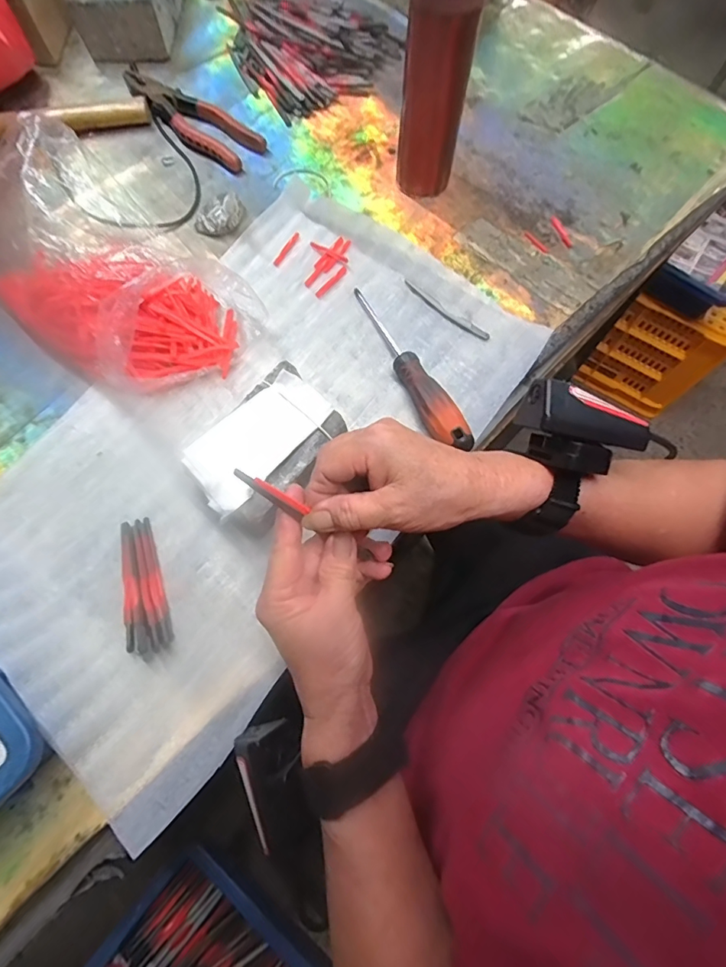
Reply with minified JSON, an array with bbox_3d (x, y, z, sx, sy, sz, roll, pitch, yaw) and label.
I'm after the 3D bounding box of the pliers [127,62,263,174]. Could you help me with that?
[{"bbox_3d":[-0.209,-0.427,0.551,0.203,0.018,0.058,33,73,10],"label":"pliers"}]

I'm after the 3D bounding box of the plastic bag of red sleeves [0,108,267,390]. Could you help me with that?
[{"bbox_3d":[-0.244,-0.198,0.434,0.284,0.084,0.165,42,75,13],"label":"plastic bag of red sleeves"}]

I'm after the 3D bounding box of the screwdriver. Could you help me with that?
[{"bbox_3d":[0.039,-0.110,0.433,0.027,0.030,0.198,-25,72,-10],"label":"screwdriver"}]

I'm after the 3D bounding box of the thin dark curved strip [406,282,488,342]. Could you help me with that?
[{"bbox_3d":[0.081,-0.172,0.469,0.102,0.004,0.011,37,73,12],"label":"thin dark curved strip"}]

